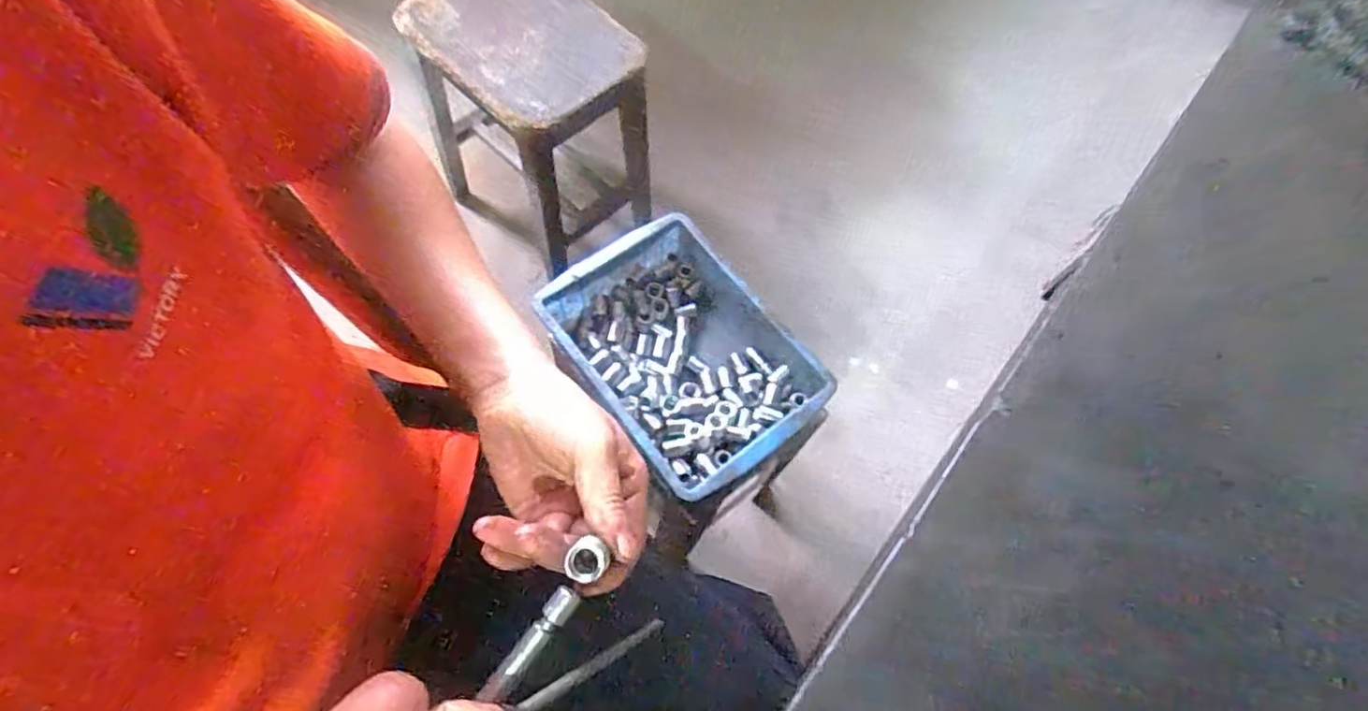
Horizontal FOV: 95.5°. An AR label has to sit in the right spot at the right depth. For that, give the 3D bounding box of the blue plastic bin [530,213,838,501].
[{"bbox_3d":[0.002,-0.002,0.598,0.191,0.068,0.248,-34,72,-19],"label":"blue plastic bin"}]

